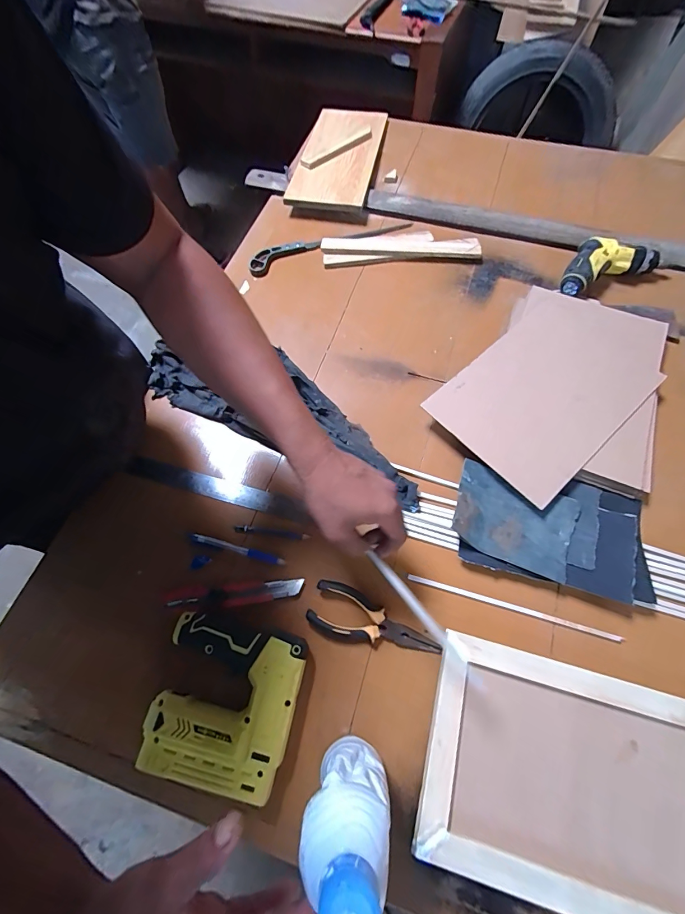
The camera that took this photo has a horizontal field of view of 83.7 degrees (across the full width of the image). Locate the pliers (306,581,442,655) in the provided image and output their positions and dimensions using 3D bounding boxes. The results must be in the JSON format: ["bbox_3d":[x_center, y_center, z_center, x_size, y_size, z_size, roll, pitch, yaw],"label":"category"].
[{"bbox_3d":[0.038,0.201,0.455,0.157,0.013,0.059,19,68,10],"label":"pliers"}]

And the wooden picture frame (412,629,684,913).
[{"bbox_3d":[0.239,0.332,0.393,0.298,0.013,0.205,14,67,8],"label":"wooden picture frame"}]

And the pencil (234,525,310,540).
[{"bbox_3d":[-0.094,0.101,0.513,0.102,0.004,0.011,6,66,5],"label":"pencil"}]

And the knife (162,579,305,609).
[{"bbox_3d":[-0.137,0.172,0.477,0.170,0.010,0.027,-4,66,0],"label":"knife"}]

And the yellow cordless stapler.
[{"bbox_3d":[-0.126,0.263,0.416,0.148,0.046,0.149,11,67,7],"label":"yellow cordless stapler"}]

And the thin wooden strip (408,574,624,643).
[{"bbox_3d":[0.206,0.183,0.468,0.252,0.004,0.008,15,67,8],"label":"thin wooden strip"}]

